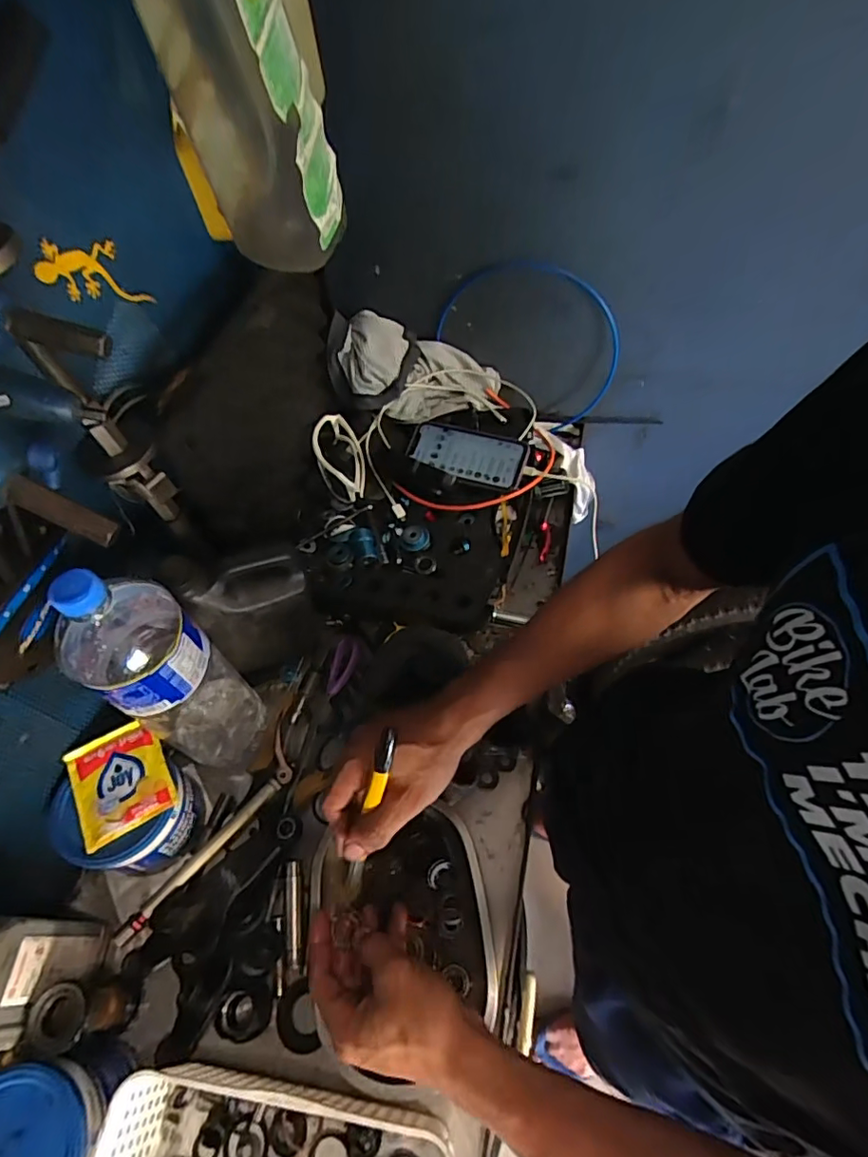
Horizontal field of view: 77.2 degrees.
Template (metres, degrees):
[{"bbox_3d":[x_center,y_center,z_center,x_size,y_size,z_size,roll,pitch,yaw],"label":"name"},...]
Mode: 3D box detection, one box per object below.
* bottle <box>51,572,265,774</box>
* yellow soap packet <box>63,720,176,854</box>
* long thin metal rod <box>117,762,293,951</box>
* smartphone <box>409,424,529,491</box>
[{"bbox_3d":[-0.234,0.090,0.488,0.091,0.302,0.089,28,63,20],"label":"bottle"},{"bbox_3d":[-0.285,0.183,0.495,0.078,0.008,0.095,-28,60,-14],"label":"yellow soap packet"},{"bbox_3d":[-0.214,0.261,0.529,0.015,0.015,0.193,34,59,22],"label":"long thin metal rod"},{"bbox_3d":[0.040,-0.161,0.706,0.160,0.015,0.072,20,72,16],"label":"smartphone"}]

